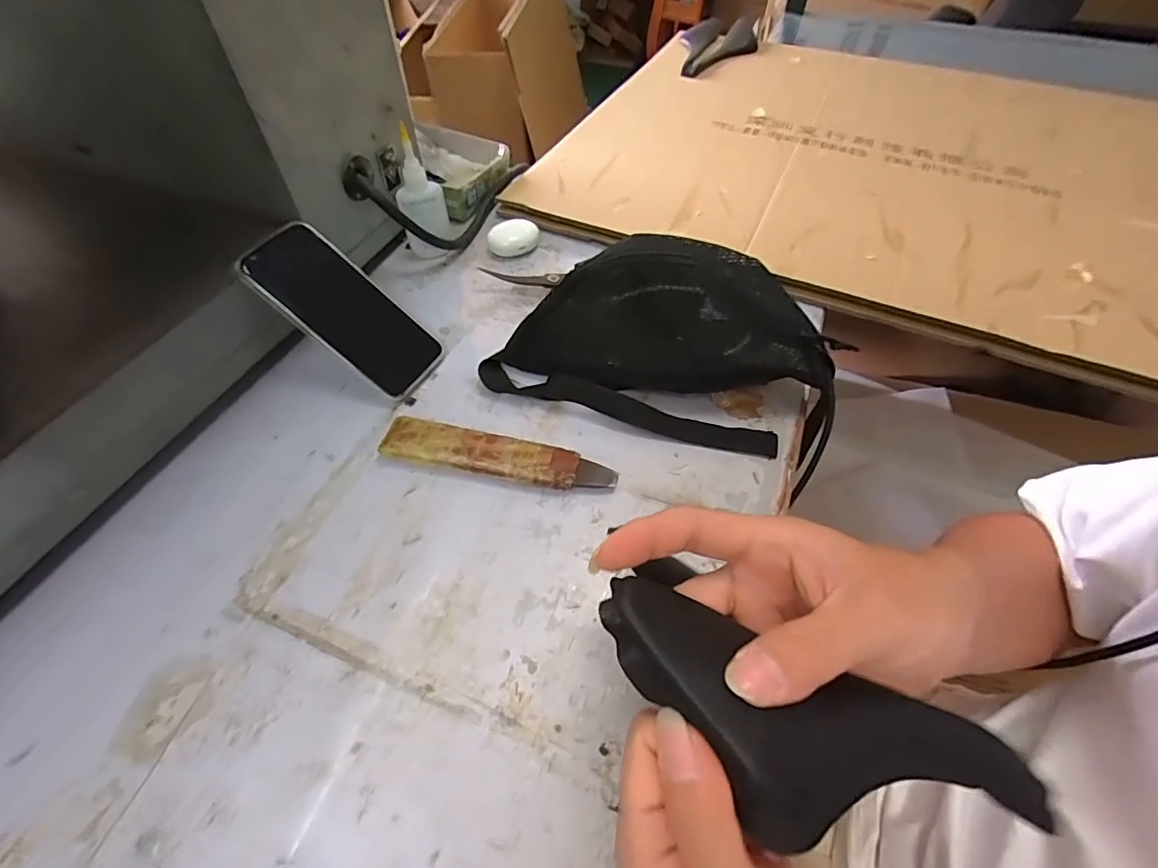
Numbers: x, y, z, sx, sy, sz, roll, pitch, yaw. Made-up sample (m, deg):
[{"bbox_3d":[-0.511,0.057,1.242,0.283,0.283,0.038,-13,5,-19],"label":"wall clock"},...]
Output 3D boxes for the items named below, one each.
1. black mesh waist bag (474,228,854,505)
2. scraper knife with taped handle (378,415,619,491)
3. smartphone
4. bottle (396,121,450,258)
[{"bbox_3d":[0.074,-0.077,0.431,0.291,0.108,0.146,21,56,14],"label":"black mesh waist bag"},{"bbox_3d":[-0.065,0.019,0.414,0.186,0.019,0.038,12,54,7],"label":"scraper knife with taped handle"},{"bbox_3d":[-0.202,-0.112,0.458,0.168,0.012,0.090,41,59,-16],"label":"smartphone"},{"bbox_3d":[-0.164,-0.244,0.535,0.048,0.128,0.030,-15,55,-12],"label":"bottle"}]

